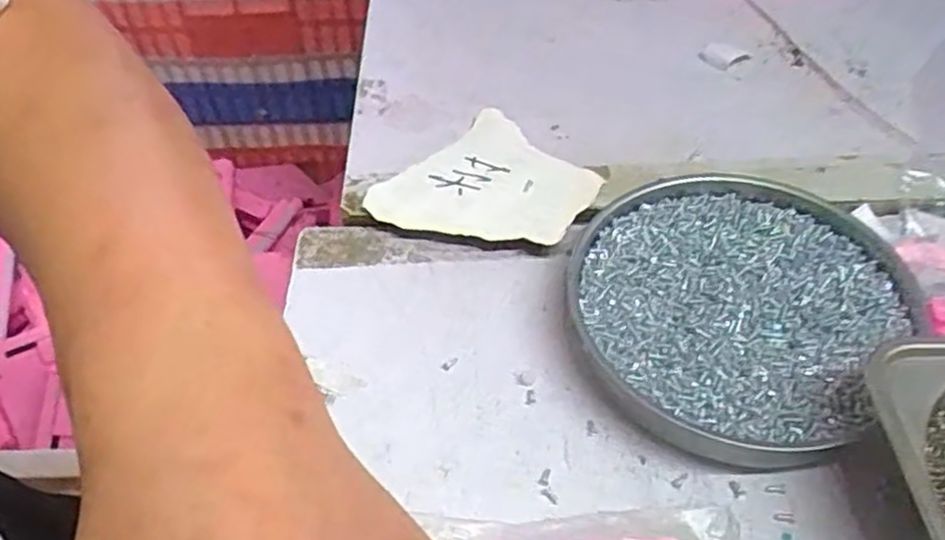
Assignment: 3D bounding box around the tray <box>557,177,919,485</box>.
[{"bbox_3d":[0.106,0.015,0.311,0.126,0.021,0.138,-1,49,2],"label":"tray"}]

